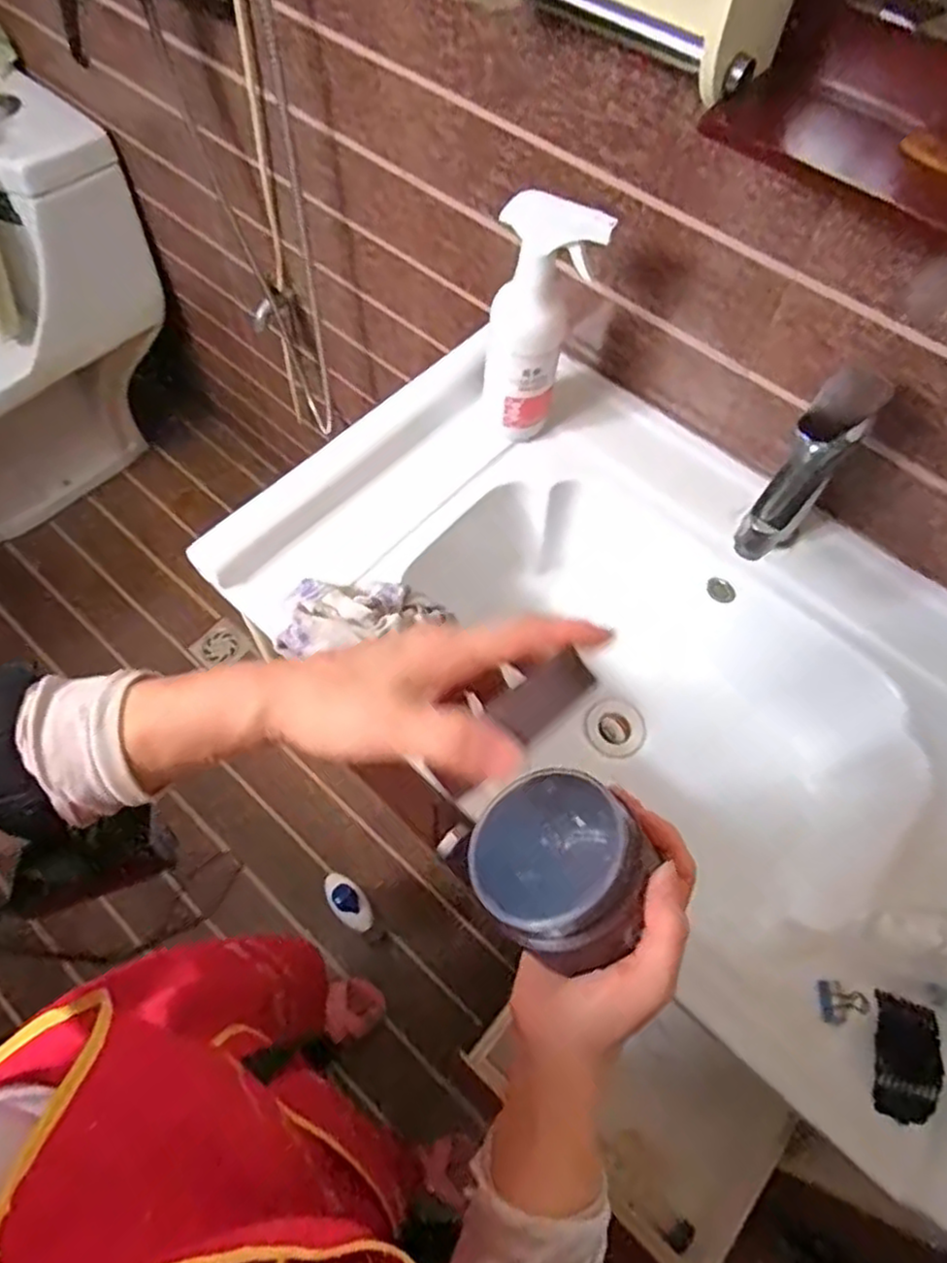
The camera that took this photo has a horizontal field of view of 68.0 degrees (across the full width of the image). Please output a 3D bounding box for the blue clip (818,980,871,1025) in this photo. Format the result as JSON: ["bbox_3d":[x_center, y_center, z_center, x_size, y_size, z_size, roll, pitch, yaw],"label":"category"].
[{"bbox_3d":[0.262,0.262,0.494,0.030,0.006,0.027,0,65,19],"label":"blue clip"}]

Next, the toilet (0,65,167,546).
[{"bbox_3d":[-0.964,-0.569,1.345,0.683,0.707,0.342,-38,70,-19],"label":"toilet"}]

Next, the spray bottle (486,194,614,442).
[{"bbox_3d":[0.056,-0.274,0.638,0.082,0.228,0.053,-5,63,-4],"label":"spray bottle"}]

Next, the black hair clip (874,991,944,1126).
[{"bbox_3d":[0.297,0.291,0.477,0.040,0.012,0.073,13,63,5],"label":"black hair clip"}]

